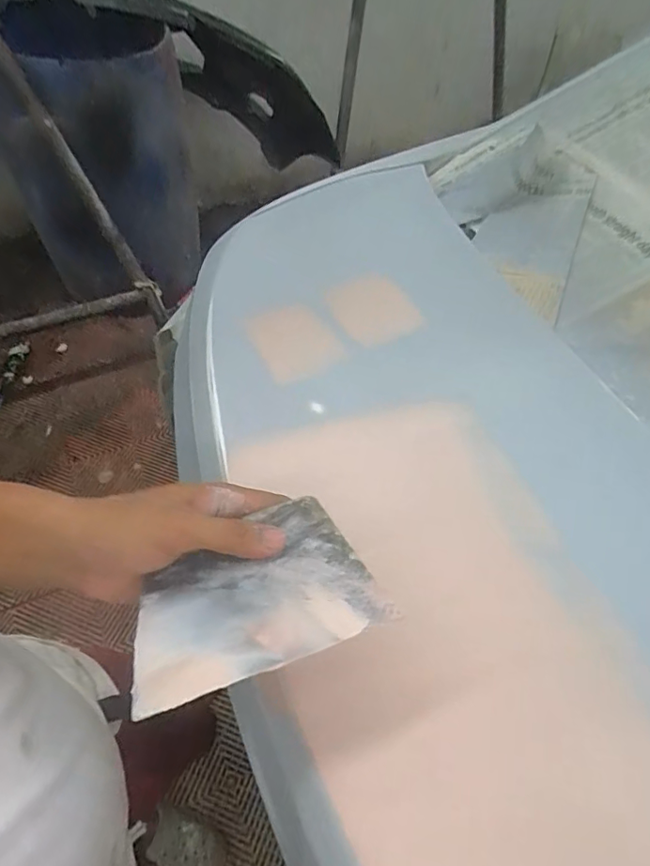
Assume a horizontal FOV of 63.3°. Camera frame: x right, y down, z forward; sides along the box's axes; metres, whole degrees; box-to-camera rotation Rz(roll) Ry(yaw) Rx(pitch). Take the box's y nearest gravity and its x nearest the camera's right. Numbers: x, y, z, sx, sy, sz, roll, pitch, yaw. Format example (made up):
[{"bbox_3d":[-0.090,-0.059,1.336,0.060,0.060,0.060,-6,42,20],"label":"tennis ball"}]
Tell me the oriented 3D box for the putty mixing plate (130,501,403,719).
[{"bbox_3d":[-0.045,0.095,0.309,0.138,0.004,0.093,-20,49,-15],"label":"putty mixing plate"}]

